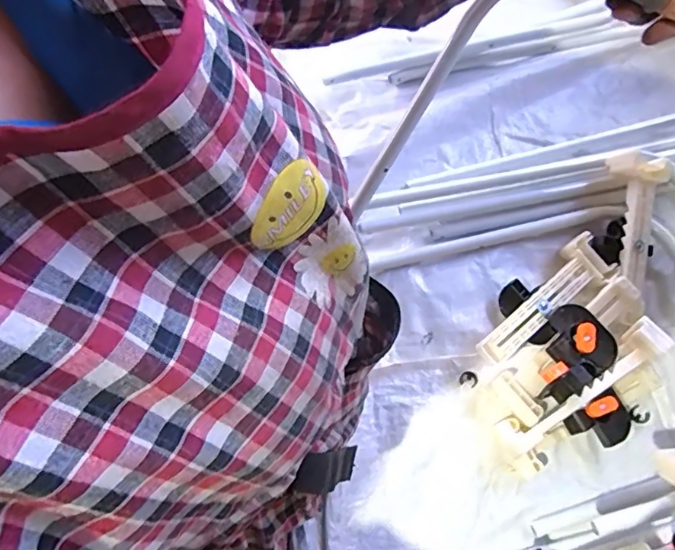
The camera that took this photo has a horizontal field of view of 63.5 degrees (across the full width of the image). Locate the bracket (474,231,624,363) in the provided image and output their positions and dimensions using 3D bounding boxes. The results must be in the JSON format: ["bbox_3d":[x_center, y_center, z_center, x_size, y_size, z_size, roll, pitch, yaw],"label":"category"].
[{"bbox_3d":[0.234,0.036,0.624,0.198,0.043,0.059,-39,73,-14],"label":"bracket"}]

